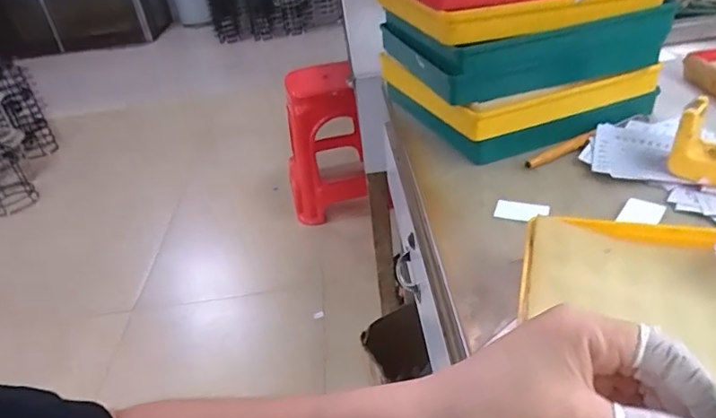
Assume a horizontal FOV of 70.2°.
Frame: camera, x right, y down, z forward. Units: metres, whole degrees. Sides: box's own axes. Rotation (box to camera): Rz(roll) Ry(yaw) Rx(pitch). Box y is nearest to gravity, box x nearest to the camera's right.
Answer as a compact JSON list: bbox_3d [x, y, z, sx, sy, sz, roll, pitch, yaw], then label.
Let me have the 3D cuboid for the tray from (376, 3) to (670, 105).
[{"bbox_3d":[0.196,-0.231,0.660,0.273,0.074,0.234,-15,34,-12],"label":"tray"}]

